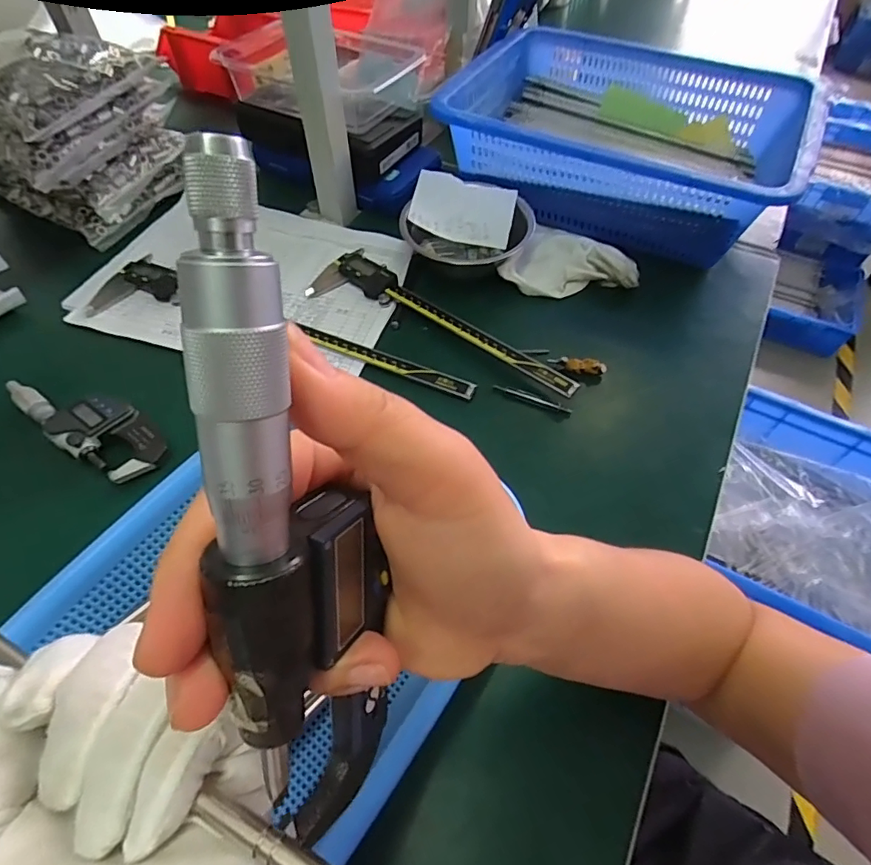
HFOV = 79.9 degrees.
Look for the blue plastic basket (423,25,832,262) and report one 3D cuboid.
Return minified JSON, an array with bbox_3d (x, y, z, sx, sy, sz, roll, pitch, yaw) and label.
[{"bbox_3d":[0.202,-0.319,0.559,0.340,0.095,0.266,28,60,17],"label":"blue plastic basket"}]

